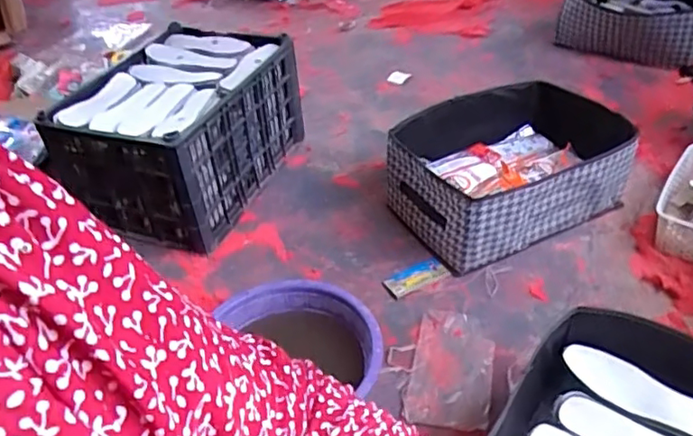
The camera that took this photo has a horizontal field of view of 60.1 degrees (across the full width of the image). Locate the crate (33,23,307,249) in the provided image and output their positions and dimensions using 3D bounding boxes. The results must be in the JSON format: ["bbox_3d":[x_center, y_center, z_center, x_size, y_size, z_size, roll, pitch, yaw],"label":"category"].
[{"bbox_3d":[-0.382,-0.204,1.413,0.396,0.283,0.517,10,41,19],"label":"crate"}]

